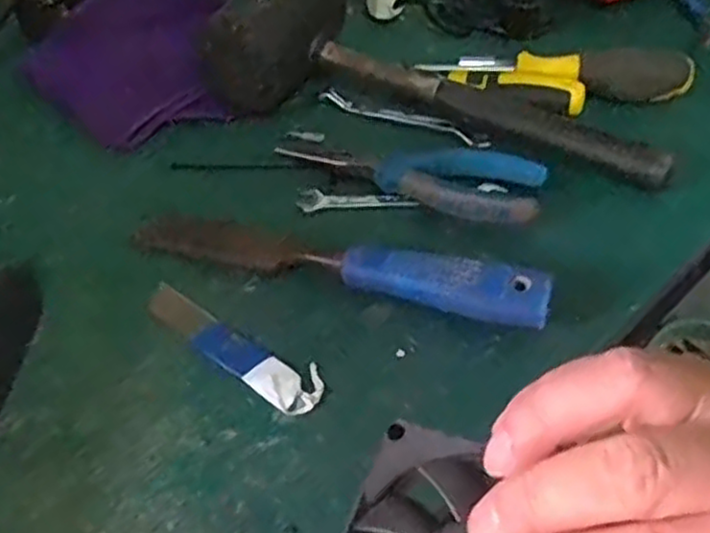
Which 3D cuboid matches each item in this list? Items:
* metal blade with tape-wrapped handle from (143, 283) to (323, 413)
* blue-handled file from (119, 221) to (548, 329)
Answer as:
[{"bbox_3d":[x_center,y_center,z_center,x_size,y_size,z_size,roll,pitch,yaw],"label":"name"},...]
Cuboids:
[{"bbox_3d":[-0.061,0.038,0.361,0.107,0.004,0.025,29,55,24],"label":"metal blade with tape-wrapped handle"},{"bbox_3d":[-0.012,-0.005,0.381,0.219,0.029,0.025,13,50,12],"label":"blue-handled file"}]

